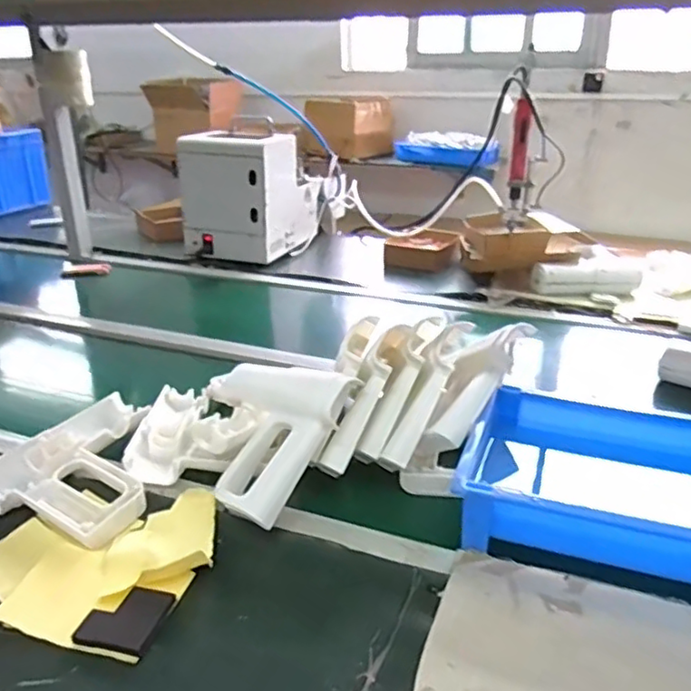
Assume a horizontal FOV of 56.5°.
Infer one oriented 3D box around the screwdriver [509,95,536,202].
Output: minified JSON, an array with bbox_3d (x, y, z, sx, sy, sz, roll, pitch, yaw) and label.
[{"bbox_3d":[0.357,-0.394,1.302,0.036,0.190,0.031,5,24,12],"label":"screwdriver"}]

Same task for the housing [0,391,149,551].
[{"bbox_3d":[-0.271,0.128,0.715,0.185,0.031,0.196,11,26,25],"label":"housing"}]

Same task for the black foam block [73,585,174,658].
[{"bbox_3d":[-0.181,0.224,0.528,0.061,0.010,0.059,4,24,12],"label":"black foam block"}]

